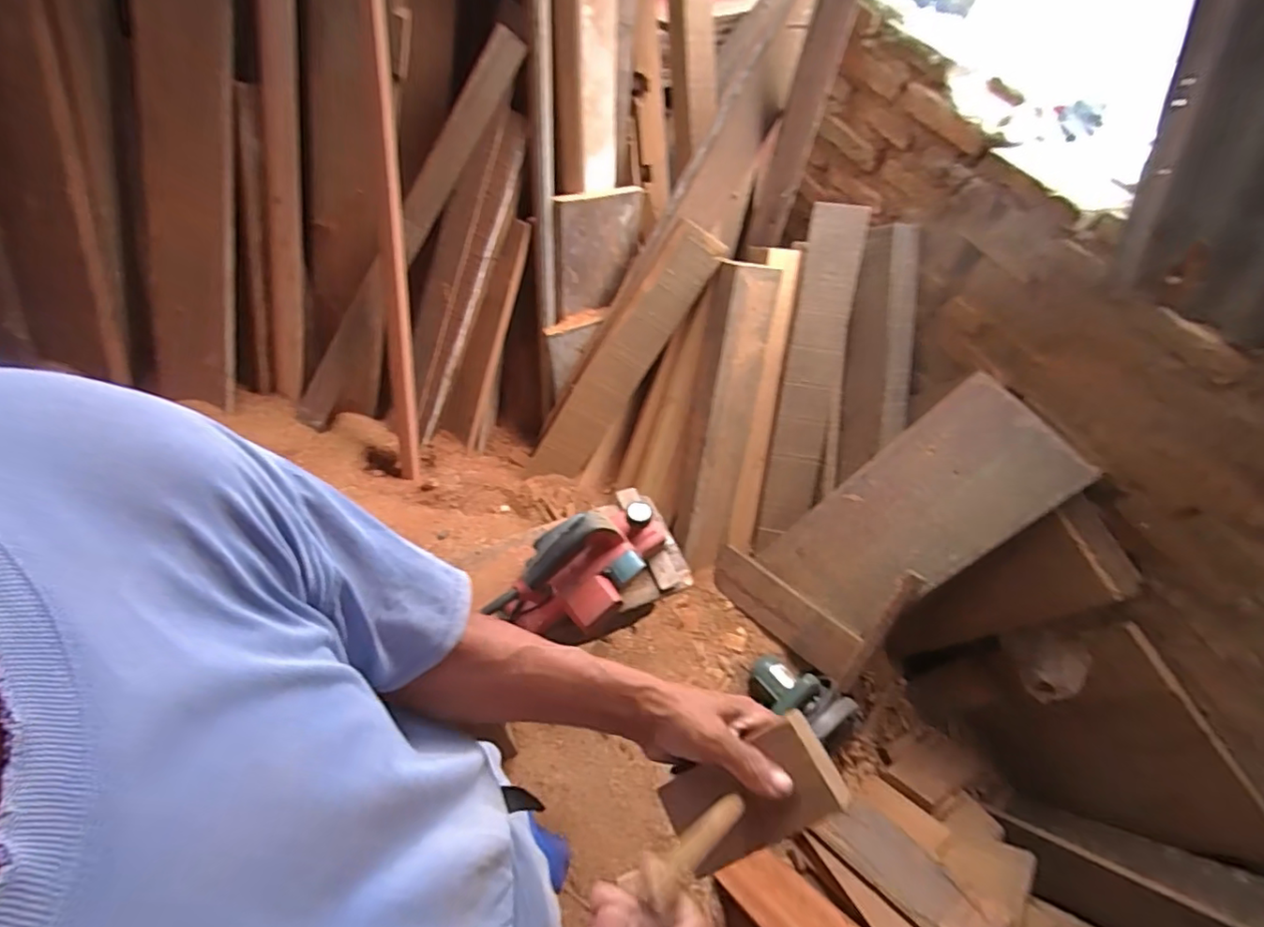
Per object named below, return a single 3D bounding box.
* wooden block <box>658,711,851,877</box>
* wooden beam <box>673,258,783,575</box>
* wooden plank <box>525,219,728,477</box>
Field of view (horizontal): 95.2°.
[{"bbox_3d":[0.088,0.246,0.426,0.125,0.027,0.071,-35,83,12],"label":"wooden block"},{"bbox_3d":[0.199,-0.077,1.305,0.138,0.708,0.062,8,19,0],"label":"wooden beam"},{"bbox_3d":[-0.031,-0.218,1.284,0.121,0.645,0.026,34,23,-3],"label":"wooden plank"}]

